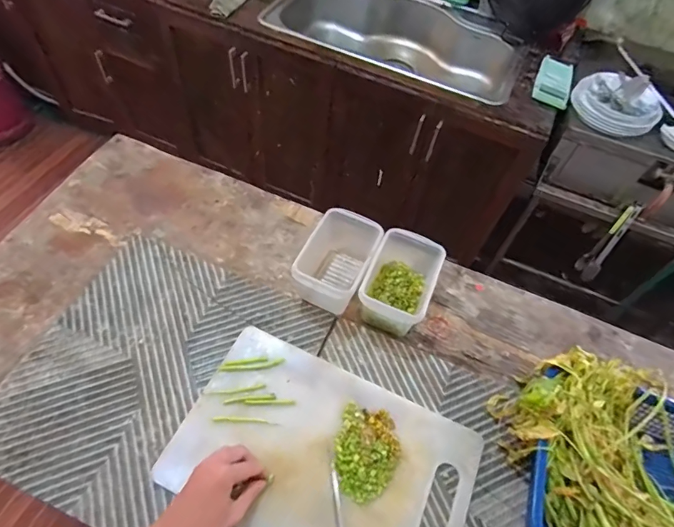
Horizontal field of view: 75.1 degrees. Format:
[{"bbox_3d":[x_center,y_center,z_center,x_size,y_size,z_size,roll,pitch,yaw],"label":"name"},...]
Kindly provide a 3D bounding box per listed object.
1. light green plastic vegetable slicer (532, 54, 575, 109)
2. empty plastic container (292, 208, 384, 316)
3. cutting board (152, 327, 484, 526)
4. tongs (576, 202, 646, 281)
[{"bbox_3d":[0.666,-0.563,1.347,0.102,0.018,0.245,21,57,9],"label":"light green plastic vegetable slicer"},{"bbox_3d":[0.003,-0.002,0.745,0.104,0.096,0.175,26,58,12],"label":"empty plastic container"},{"bbox_3d":[-0.015,0.266,0.603,0.392,0.015,0.244,24,58,11],"label":"cutting board"},{"bbox_3d":[0.811,-0.053,1.311,0.091,0.279,0.070,-34,65,-24],"label":"tongs"}]

